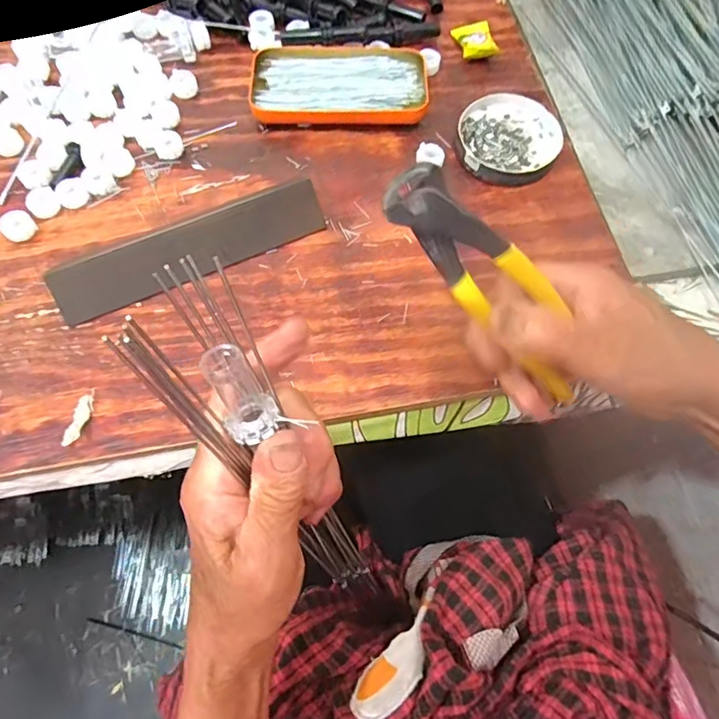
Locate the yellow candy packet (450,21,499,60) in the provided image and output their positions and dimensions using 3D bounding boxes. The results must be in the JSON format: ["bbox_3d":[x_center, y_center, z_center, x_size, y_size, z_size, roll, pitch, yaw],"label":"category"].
[{"bbox_3d":[0.104,-0.287,0.470,0.030,0.014,0.055,-8,54,-5],"label":"yellow candy packet"}]

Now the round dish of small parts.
[{"bbox_3d":[0.120,-0.178,0.426,0.080,0.016,0.082,0,67,-1],"label":"round dish of small parts"}]

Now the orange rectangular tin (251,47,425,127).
[{"bbox_3d":[-0.017,-0.233,0.443,0.144,0.015,0.077,-2,67,-2],"label":"orange rectangular tin"}]

